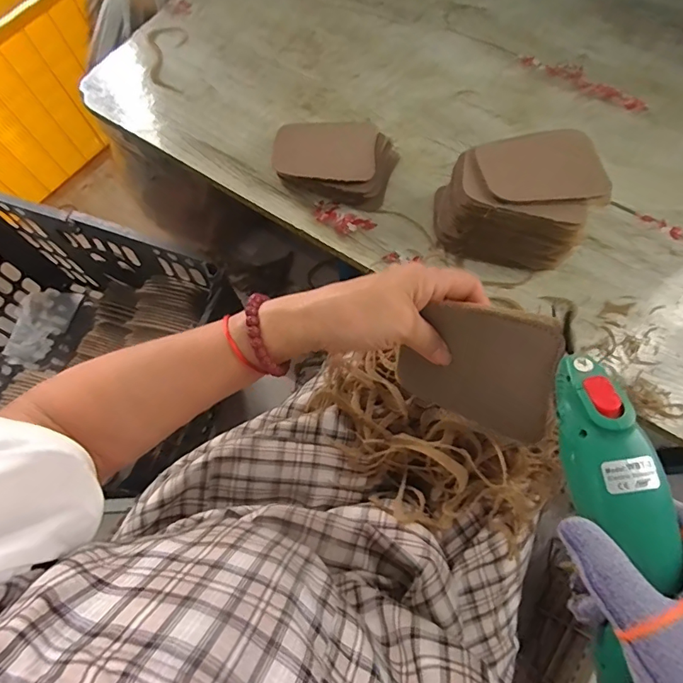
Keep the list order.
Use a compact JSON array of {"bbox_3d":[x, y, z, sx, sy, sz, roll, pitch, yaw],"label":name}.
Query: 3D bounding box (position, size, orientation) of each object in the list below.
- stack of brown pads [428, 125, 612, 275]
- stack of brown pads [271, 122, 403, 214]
[{"bbox_3d":[0.177,-0.147,0.474,0.144,0.093,0.105,11,71,6],"label":"stack of brown pads"},{"bbox_3d":[-0.008,-0.211,0.528,0.133,0.040,0.092,19,72,8],"label":"stack of brown pads"}]

